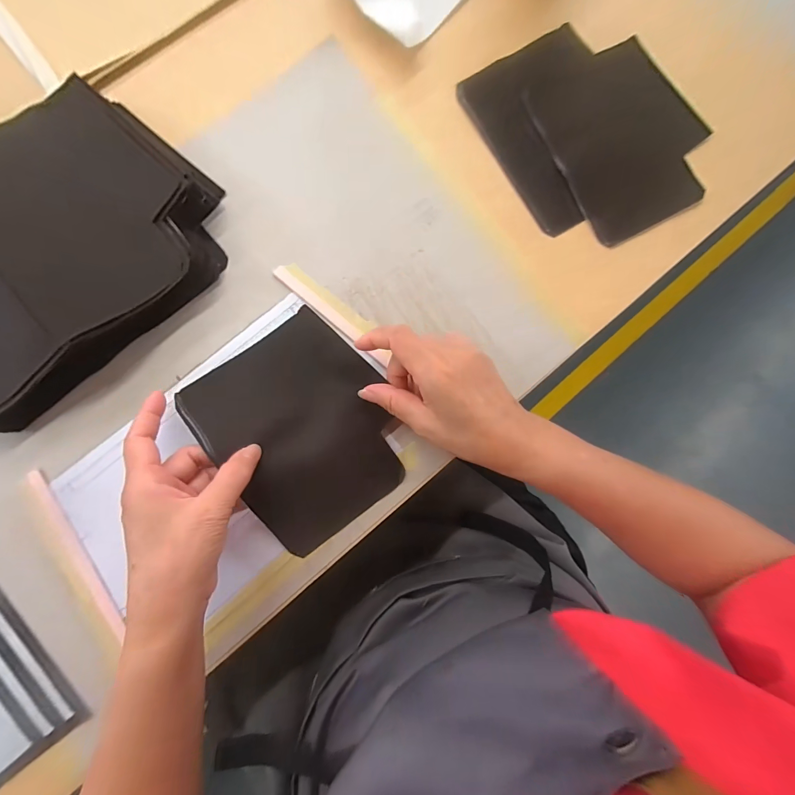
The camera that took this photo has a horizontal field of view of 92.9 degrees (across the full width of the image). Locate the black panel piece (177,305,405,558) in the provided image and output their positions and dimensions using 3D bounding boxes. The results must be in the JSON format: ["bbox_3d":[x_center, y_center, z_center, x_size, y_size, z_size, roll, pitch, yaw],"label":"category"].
[{"bbox_3d":[-0.080,0.030,0.317,0.129,0.015,0.168,-36,91,-14],"label":"black panel piece"}]

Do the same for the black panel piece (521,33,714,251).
[{"bbox_3d":[0.218,-0.246,0.360,0.143,0.008,0.167,-28,89,-6],"label":"black panel piece"}]

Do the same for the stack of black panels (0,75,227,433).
[{"bbox_3d":[-0.282,-0.106,0.289,0.279,0.061,0.173,-41,91,-6],"label":"stack of black panels"}]

